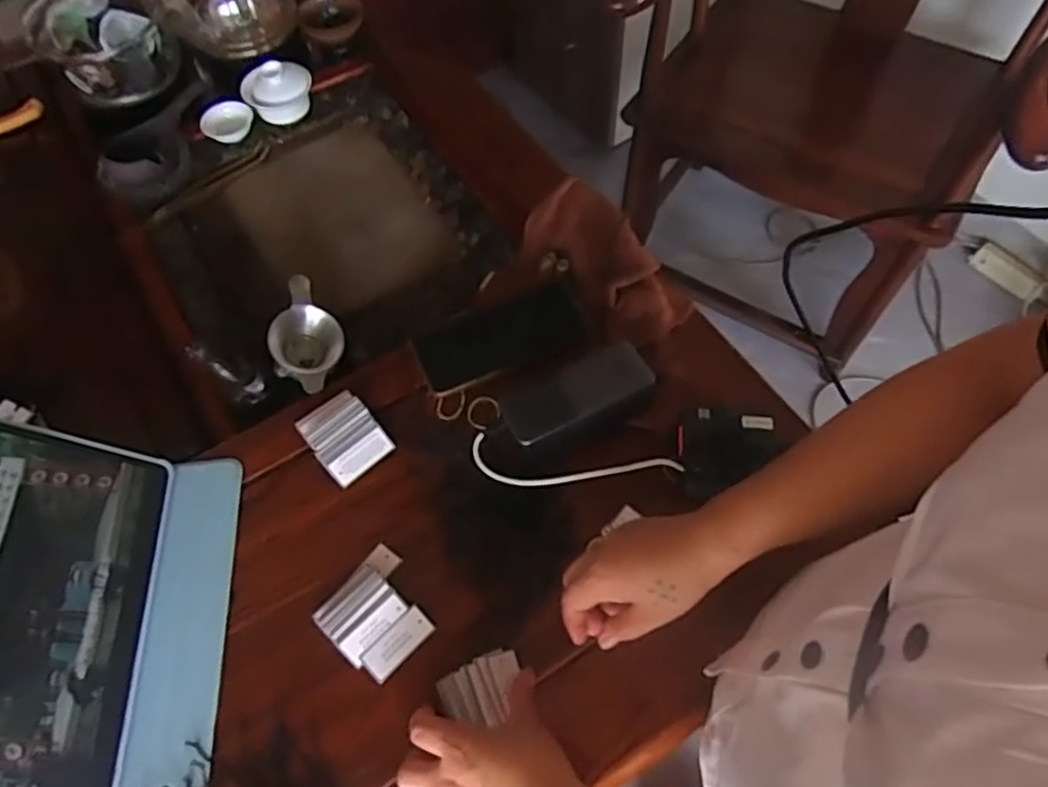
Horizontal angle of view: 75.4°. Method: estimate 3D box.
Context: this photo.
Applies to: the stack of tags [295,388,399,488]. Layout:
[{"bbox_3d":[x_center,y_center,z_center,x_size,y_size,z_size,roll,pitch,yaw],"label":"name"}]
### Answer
[{"bbox_3d":[-0.165,0.035,0.617,0.059,0.015,0.082,-38,67,-18],"label":"stack of tags"}]

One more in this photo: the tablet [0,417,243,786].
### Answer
[{"bbox_3d":[-0.342,0.154,0.496,0.198,0.145,0.276,-5,61,-1],"label":"tablet"}]

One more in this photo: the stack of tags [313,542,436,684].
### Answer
[{"bbox_3d":[-0.116,0.174,0.543,0.081,0.011,0.078,38,69,20],"label":"stack of tags"}]

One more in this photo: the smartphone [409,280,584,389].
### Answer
[{"bbox_3d":[-0.024,-0.058,0.665,0.160,0.009,0.083,-20,57,-1],"label":"smartphone"}]

